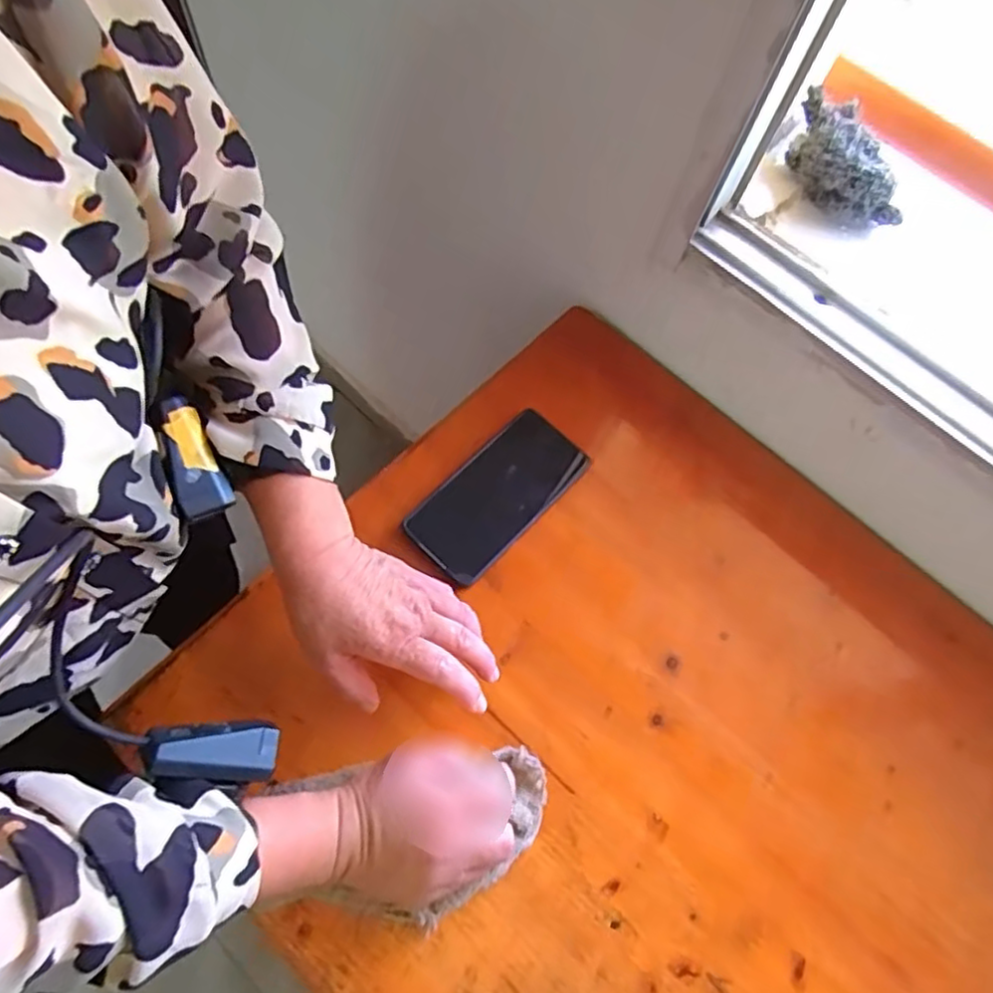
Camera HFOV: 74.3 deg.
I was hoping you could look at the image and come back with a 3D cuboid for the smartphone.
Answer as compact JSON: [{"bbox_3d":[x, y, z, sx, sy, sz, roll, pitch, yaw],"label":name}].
[{"bbox_3d":[0.003,-0.003,0.564,0.077,0.010,0.165,45,66,5],"label":"smartphone"}]

